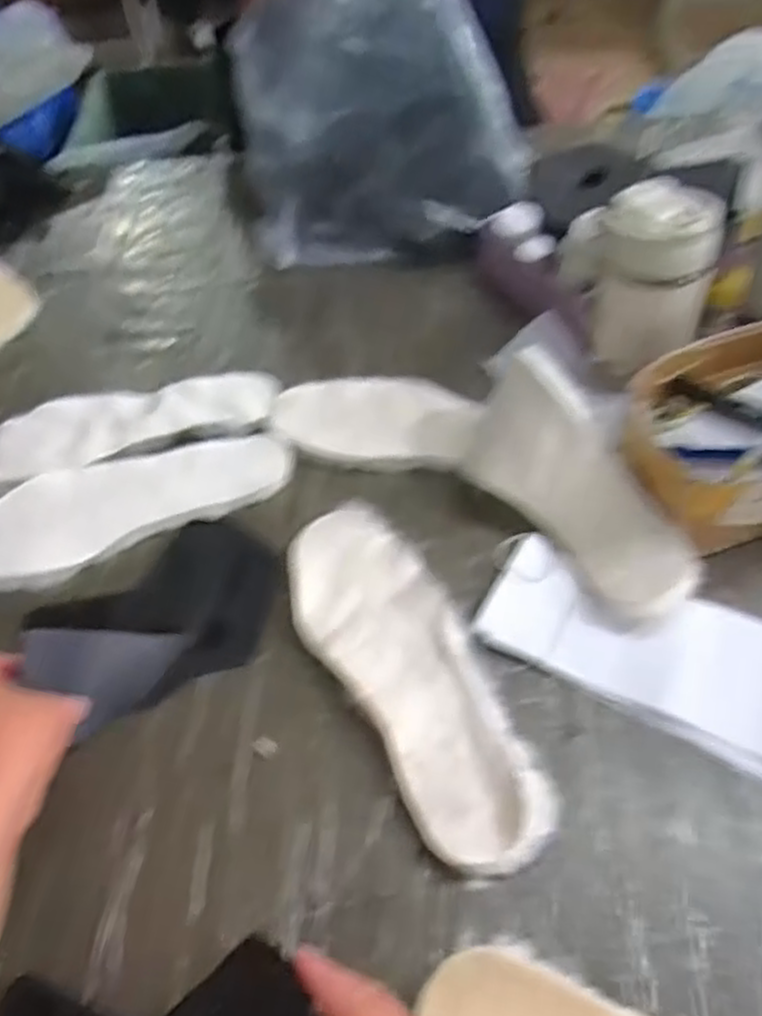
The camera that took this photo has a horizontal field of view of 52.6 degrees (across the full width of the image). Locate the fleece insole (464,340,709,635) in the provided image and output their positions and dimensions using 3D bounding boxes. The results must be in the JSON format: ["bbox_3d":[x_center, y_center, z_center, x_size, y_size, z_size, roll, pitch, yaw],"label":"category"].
[{"bbox_3d":[0.133,-0.011,0.564,0.028,0.098,0.211,-7,60,-51],"label":"fleece insole"}]

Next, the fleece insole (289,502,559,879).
[{"bbox_3d":[0.015,0.101,0.512,0.092,0.028,0.278,-25,50,-13],"label":"fleece insole"}]

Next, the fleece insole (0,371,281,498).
[{"bbox_3d":[-0.226,-0.080,0.683,0.262,0.008,0.098,-20,49,-9],"label":"fleece insole"}]

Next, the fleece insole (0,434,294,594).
[{"bbox_3d":[-0.210,-0.004,0.625,0.272,0.024,0.091,-25,50,-13],"label":"fleece insole"}]

